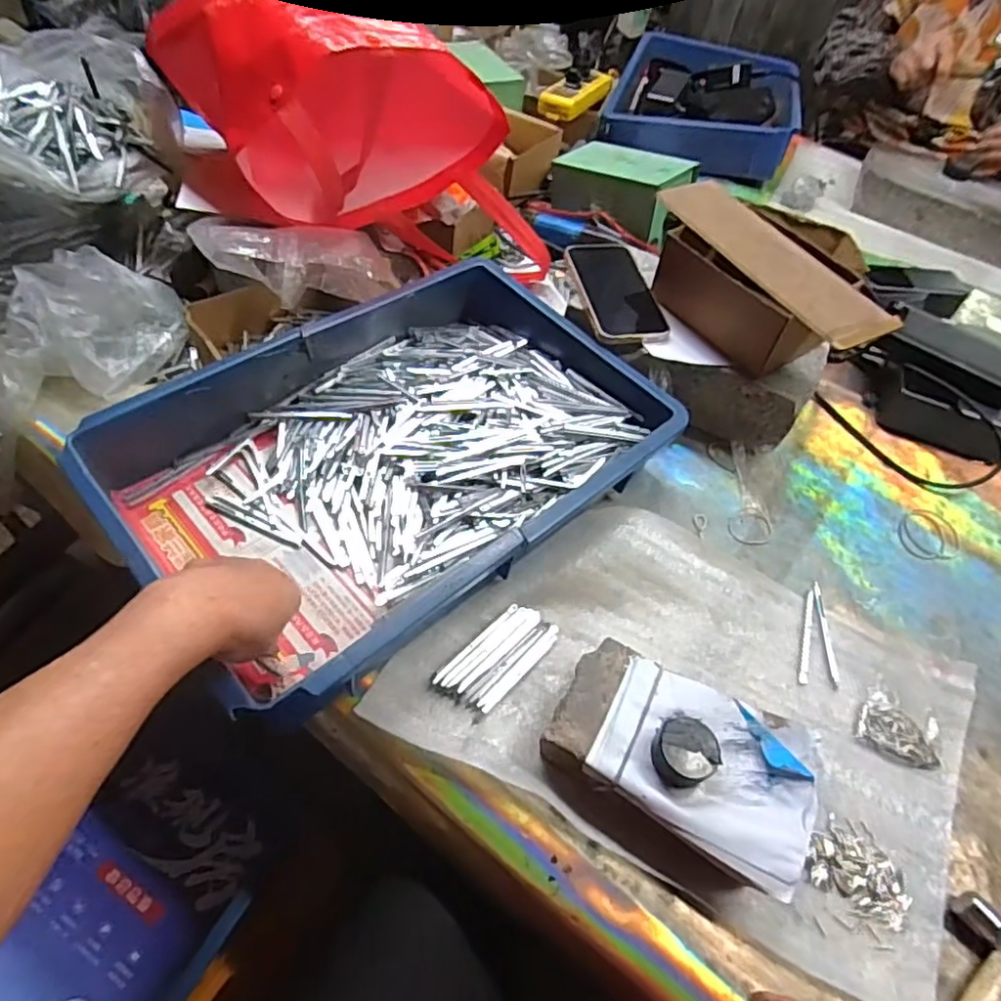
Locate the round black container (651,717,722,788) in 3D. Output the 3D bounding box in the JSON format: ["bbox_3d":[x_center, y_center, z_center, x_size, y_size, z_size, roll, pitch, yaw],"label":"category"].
[{"bbox_3d":[0.119,0.162,0.412,0.037,0.024,0.038,4,53,-5],"label":"round black container"}]

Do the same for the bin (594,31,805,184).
[{"bbox_3d":[0.314,-0.614,0.991,0.266,0.074,0.301,18,53,6],"label":"bin"}]

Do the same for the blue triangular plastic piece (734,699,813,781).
[{"bbox_3d":[0.179,0.161,0.425,0.020,0.007,0.061,-26,60,-24],"label":"blue triangular plastic piece"}]

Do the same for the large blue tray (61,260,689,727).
[{"bbox_3d":[-0.082,-0.044,0.538,0.418,0.085,0.270,-34,62,-25],"label":"large blue tray"}]

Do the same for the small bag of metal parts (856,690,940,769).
[{"bbox_3d":[0.303,0.173,0.481,0.055,0.016,0.044,24,54,11],"label":"small bag of metal parts"}]

